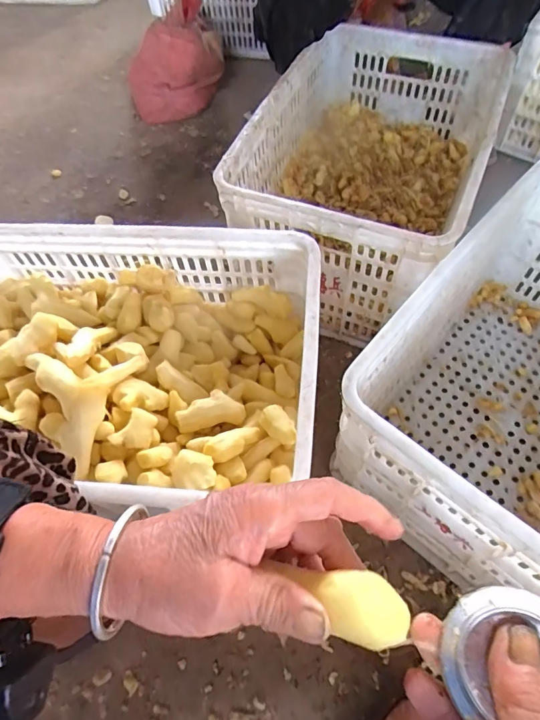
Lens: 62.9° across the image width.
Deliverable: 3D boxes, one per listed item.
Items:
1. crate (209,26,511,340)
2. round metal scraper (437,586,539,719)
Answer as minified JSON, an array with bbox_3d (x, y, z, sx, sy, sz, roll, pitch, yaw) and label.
[{"bbox_3d":[0.165,-0.331,0.792,0.357,0.226,0.552,20,61,11],"label":"crate"},{"bbox_3d":[0.111,0.135,0.203,0.062,0.015,0.052,-15,56,15],"label":"round metal scraper"}]

